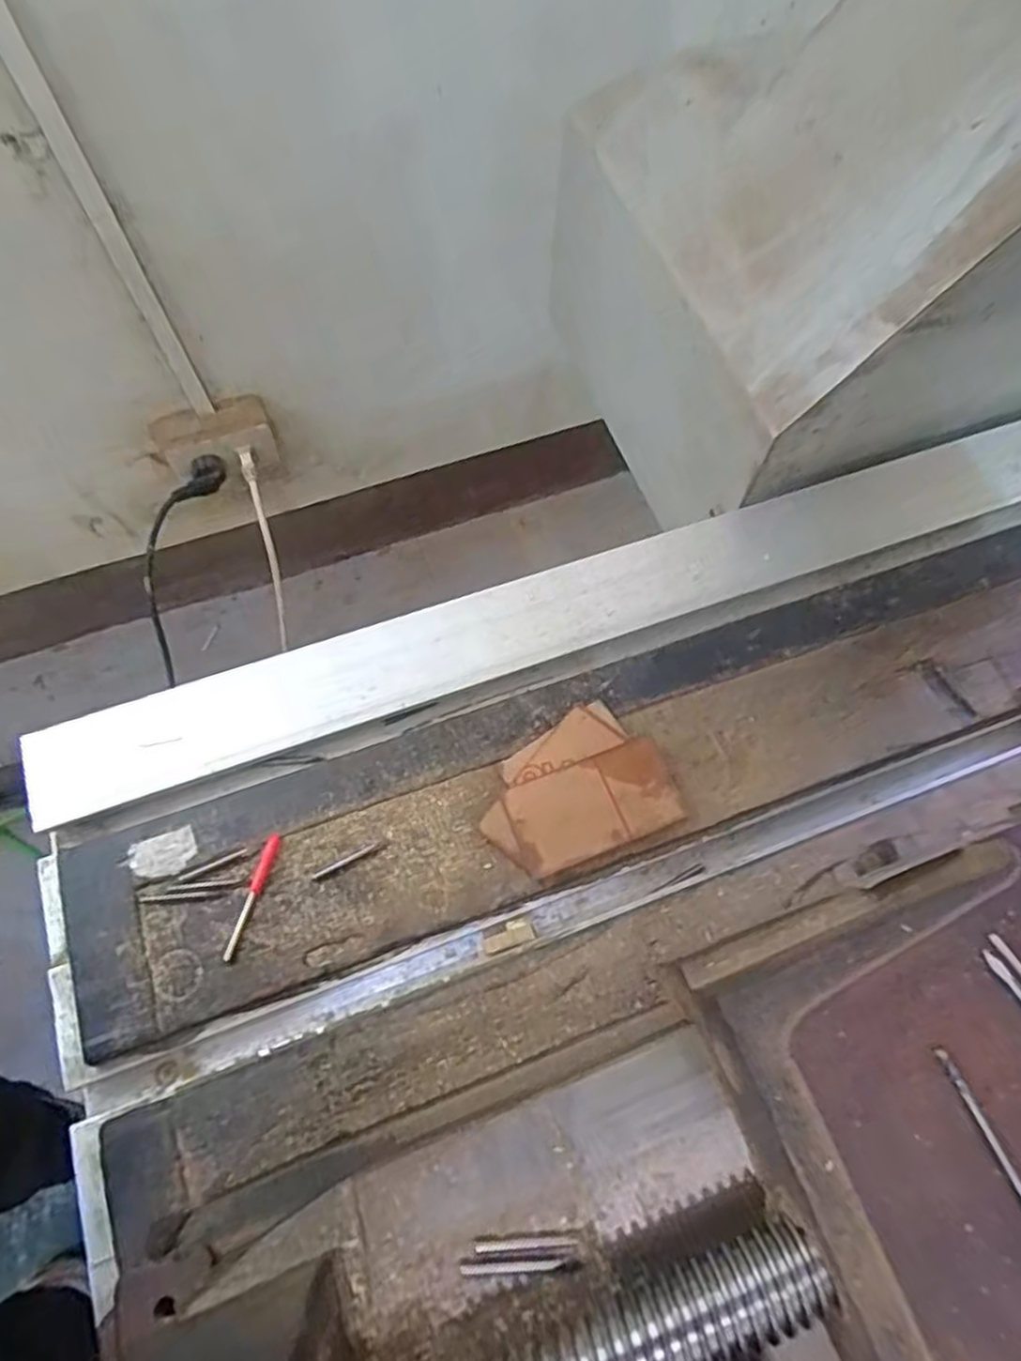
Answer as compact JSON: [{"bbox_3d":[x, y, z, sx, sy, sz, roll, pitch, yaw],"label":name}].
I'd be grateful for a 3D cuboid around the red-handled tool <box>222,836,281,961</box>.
[{"bbox_3d":[-0.101,0.084,0.284,0.006,0.004,0.048,13,68,4],"label":"red-handled tool"}]

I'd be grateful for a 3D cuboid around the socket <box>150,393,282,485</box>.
[{"bbox_3d":[-0.343,-0.278,0.861,0.128,0.075,0.059,-27,71,-12],"label":"socket"}]

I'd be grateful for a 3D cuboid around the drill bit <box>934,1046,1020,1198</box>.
[{"bbox_3d":[0.114,0.110,0.168,0.004,0.004,0.050,-22,70,-10],"label":"drill bit"}]

